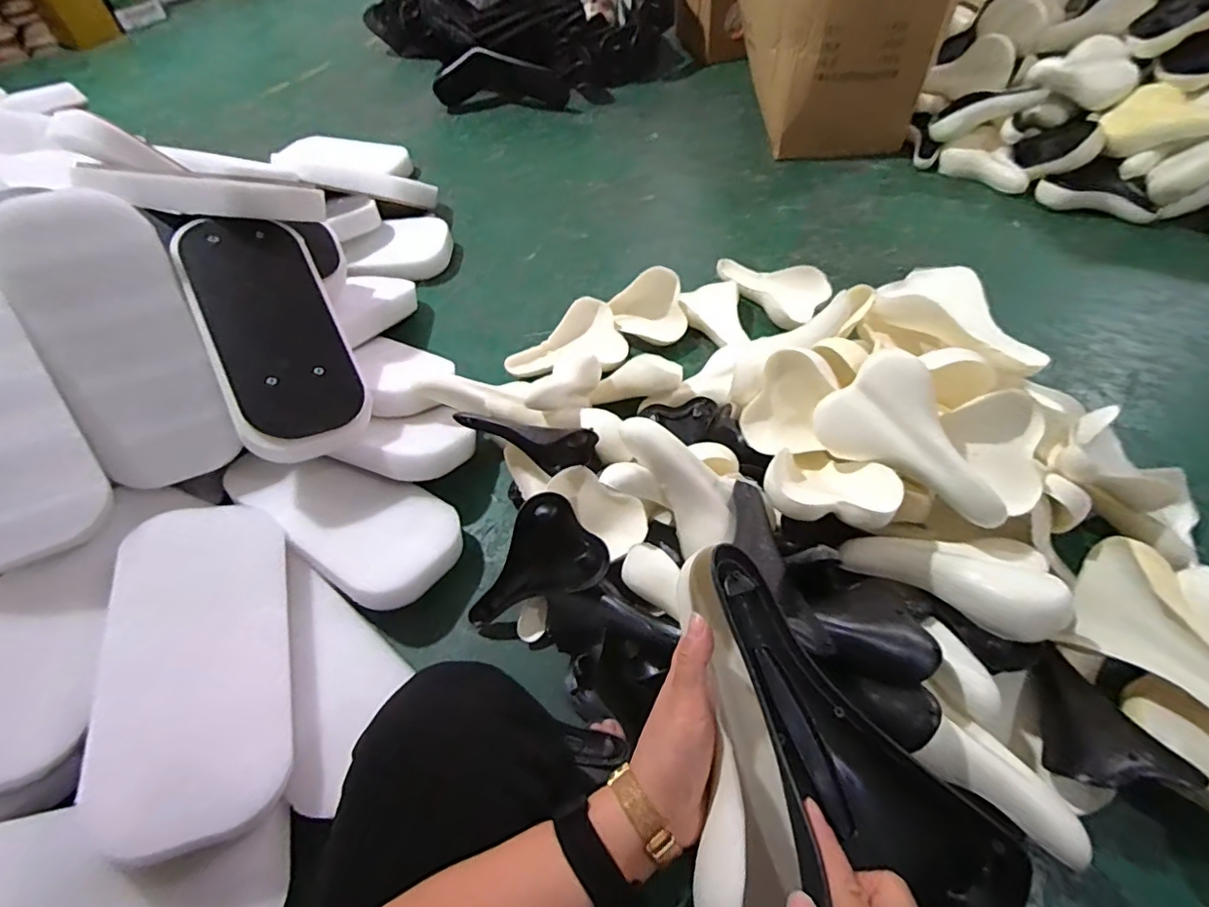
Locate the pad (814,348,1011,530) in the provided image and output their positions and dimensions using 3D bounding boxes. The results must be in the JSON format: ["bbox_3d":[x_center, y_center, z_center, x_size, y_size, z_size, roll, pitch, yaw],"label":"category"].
[{"bbox_3d":[0.426,-0.021,0.738,0.252,0.070,0.151,38,107,20],"label":"pad"}]

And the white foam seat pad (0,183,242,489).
[{"bbox_3d":[-0.722,-0.166,0.820,0.189,0.437,0.044,-25,16,-40],"label":"white foam seat pad"}]

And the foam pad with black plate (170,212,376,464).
[{"bbox_3d":[-0.545,-0.202,0.909,0.199,0.045,0.438,-21,78,-29],"label":"foam pad with black plate"}]

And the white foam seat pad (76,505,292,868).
[{"bbox_3d":[-0.525,0.263,0.719,0.197,0.033,0.422,2,58,-33],"label":"white foam seat pad"}]

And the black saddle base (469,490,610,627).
[{"bbox_3d":[-0.095,0.182,0.807,0.141,0.240,0.044,35,19,9],"label":"black saddle base"}]

